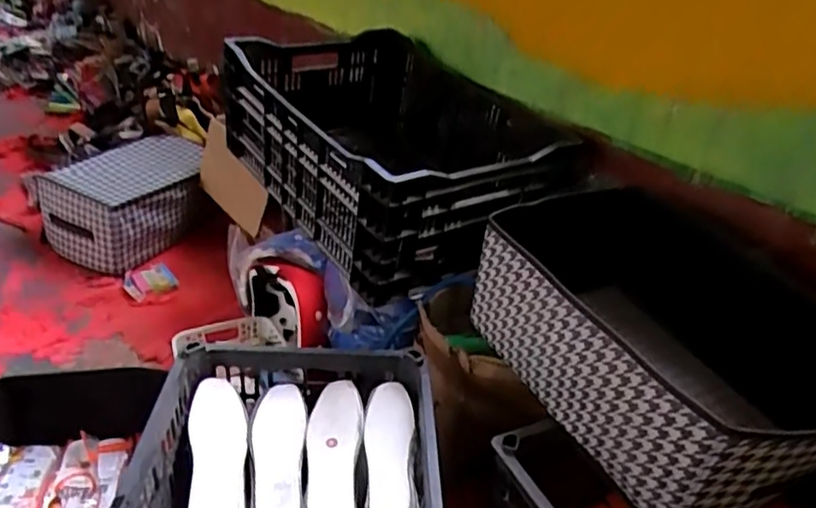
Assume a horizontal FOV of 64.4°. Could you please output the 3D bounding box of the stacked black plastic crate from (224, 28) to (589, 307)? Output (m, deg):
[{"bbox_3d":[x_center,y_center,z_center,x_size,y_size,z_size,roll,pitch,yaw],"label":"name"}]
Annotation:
[{"bbox_3d":[-0.026,-0.203,1.208,0.435,0.260,0.618,-14,35,-33],"label":"stacked black plastic crate"}]

